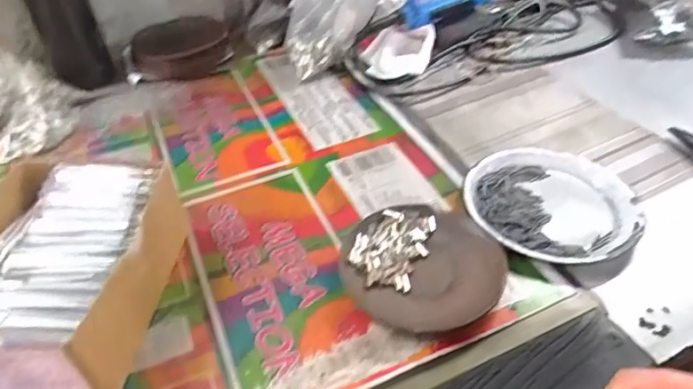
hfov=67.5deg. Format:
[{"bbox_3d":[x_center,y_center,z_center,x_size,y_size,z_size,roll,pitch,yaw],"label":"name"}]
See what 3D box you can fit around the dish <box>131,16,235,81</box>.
[{"bbox_3d":[-0.204,-0.183,0.642,0.113,0.033,0.098,-12,43,-10],"label":"dish"}]

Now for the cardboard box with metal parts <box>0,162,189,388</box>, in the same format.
[{"bbox_3d":[-0.195,0.053,0.352,0.126,0.068,0.161,1,42,4],"label":"cardboard box with metal parts"}]

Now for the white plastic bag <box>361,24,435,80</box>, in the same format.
[{"bbox_3d":[0.060,-0.170,0.617,0.082,0.032,0.074,7,43,11],"label":"white plastic bag"}]

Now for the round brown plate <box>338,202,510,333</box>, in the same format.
[{"bbox_3d":[0.055,0.050,0.377,0.113,0.018,0.101,22,48,26],"label":"round brown plate"}]

